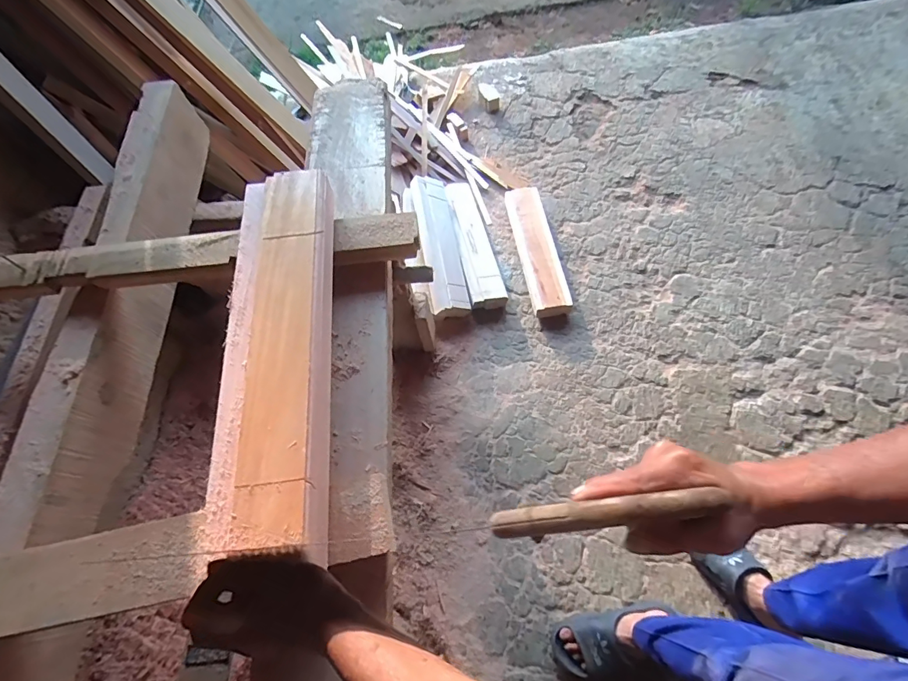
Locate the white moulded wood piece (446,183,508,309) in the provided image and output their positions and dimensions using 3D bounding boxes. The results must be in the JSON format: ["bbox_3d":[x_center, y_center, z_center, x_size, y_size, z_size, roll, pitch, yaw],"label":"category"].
[{"bbox_3d":[0.067,-0.331,1.470,0.114,0.069,0.500,-11,63,-3],"label":"white moulded wood piece"}]

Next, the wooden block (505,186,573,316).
[{"bbox_3d":[0.274,-0.306,1.447,0.123,0.075,0.496,-8,63,-1],"label":"wooden block"}]

